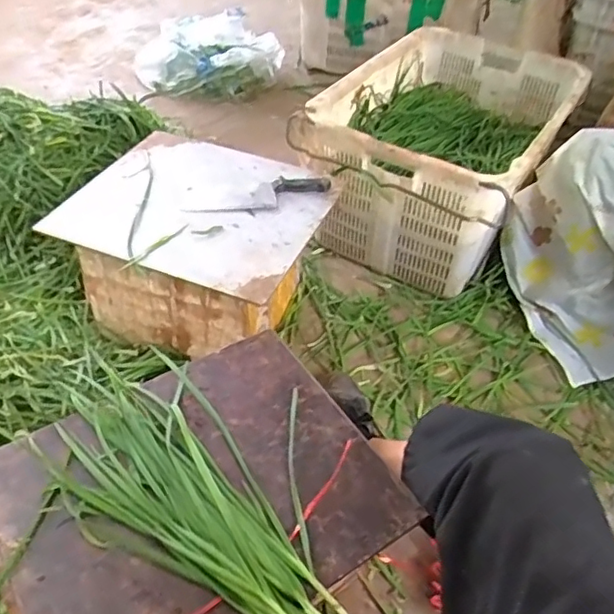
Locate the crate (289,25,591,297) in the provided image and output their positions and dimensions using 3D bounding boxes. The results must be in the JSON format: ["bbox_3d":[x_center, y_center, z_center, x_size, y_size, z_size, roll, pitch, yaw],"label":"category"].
[{"bbox_3d":[0.301,-0.368,1.402,0.474,0.437,0.575,26,49,21],"label":"crate"}]

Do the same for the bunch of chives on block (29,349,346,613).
[{"bbox_3d":[-0.145,0.233,0.700,0.206,0.031,0.445,-30,54,-29],"label":"bunch of chives on block"}]

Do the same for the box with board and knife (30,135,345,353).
[{"bbox_3d":[-0.210,-0.114,1.198,0.454,0.259,0.378,18,46,14],"label":"box with board and knife"}]

